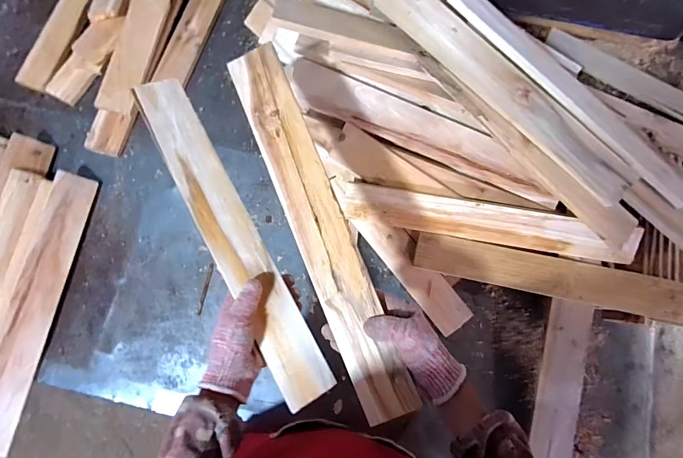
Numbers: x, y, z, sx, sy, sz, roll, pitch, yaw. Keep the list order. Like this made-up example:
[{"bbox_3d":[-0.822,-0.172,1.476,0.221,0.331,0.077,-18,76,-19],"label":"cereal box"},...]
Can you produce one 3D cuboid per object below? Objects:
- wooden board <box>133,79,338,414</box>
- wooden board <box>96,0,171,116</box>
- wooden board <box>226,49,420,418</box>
[{"bbox_3d":[-0.150,0.007,0.519,0.069,0.010,0.487,-25,83,-24],"label":"wooden board"},{"bbox_3d":[-0.407,-0.456,0.786,0.077,0.019,0.447,15,82,-13],"label":"wooden board"},{"bbox_3d":[-0.029,-0.005,0.469,0.066,0.016,0.486,-21,83,-6],"label":"wooden board"}]

